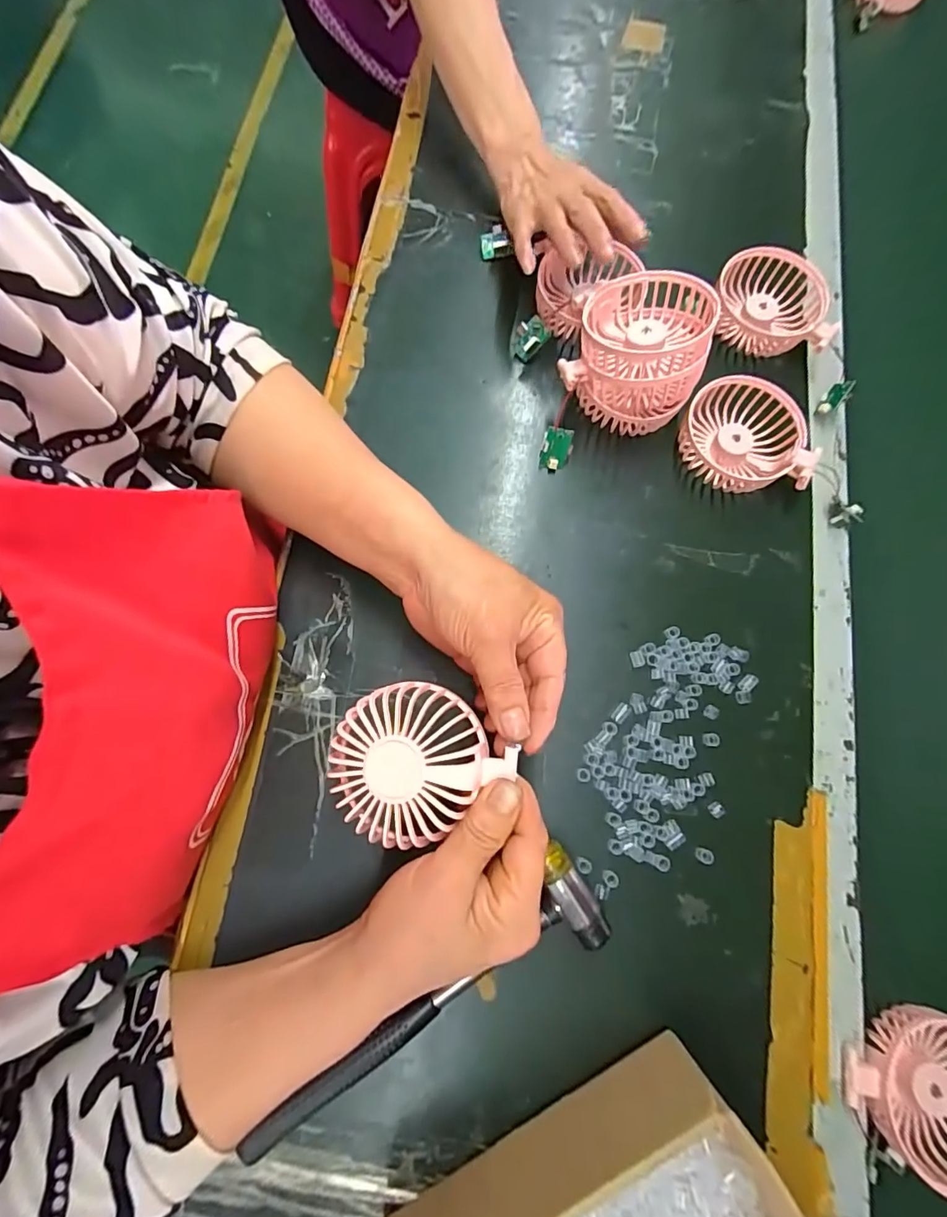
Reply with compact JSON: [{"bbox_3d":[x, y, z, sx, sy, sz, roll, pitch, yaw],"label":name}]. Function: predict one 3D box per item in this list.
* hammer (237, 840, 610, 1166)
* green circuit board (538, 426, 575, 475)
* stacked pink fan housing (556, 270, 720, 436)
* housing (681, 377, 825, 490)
[{"bbox_3d":[-0.030,0.231,0.297,0.232,0.023,0.058,-28,79,-8],"label":"hammer"},{"bbox_3d":[0.066,-0.125,0.394,0.023,0.007,0.035,8,120,-9],"label":"green circuit board"},{"bbox_3d":[0.125,-0.194,0.379,0.093,0.087,0.093,0,76,-1],"label":"stacked pink fan housing"},{"bbox_3d":[0.212,-0.131,0.391,0.087,0.034,0.096,-7,77,-3],"label":"housing"}]

